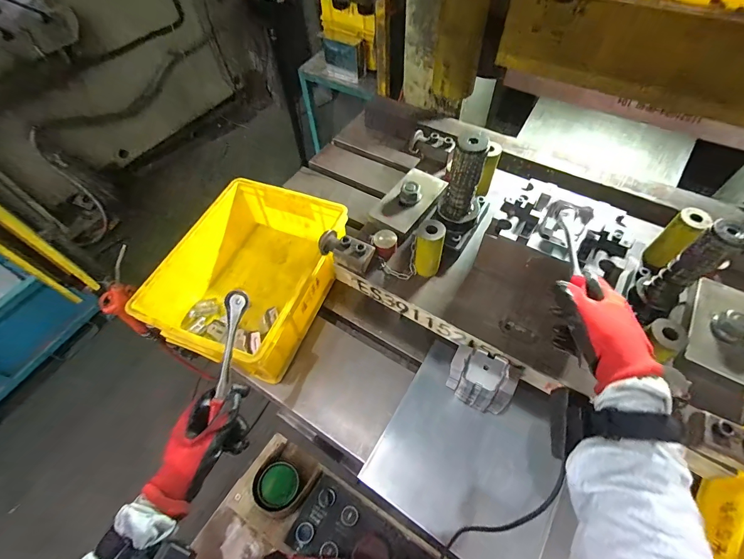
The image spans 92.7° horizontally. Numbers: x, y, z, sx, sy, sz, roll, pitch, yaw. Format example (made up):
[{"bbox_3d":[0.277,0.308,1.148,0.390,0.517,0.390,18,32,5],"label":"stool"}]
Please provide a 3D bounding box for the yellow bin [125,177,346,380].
[{"bbox_3d":[-0.220,-0.013,0.676,0.257,0.123,0.349,16,59,13],"label":"yellow bin"}]

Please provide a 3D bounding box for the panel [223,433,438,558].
[{"bbox_3d":[0.006,0.468,0.583,0.545,0.078,0.145,27,62,19],"label":"panel"}]

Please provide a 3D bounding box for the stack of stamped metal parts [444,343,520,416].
[{"bbox_3d":[0.167,0.161,0.550,0.097,0.119,0.055,22,60,16],"label":"stack of stamped metal parts"}]

